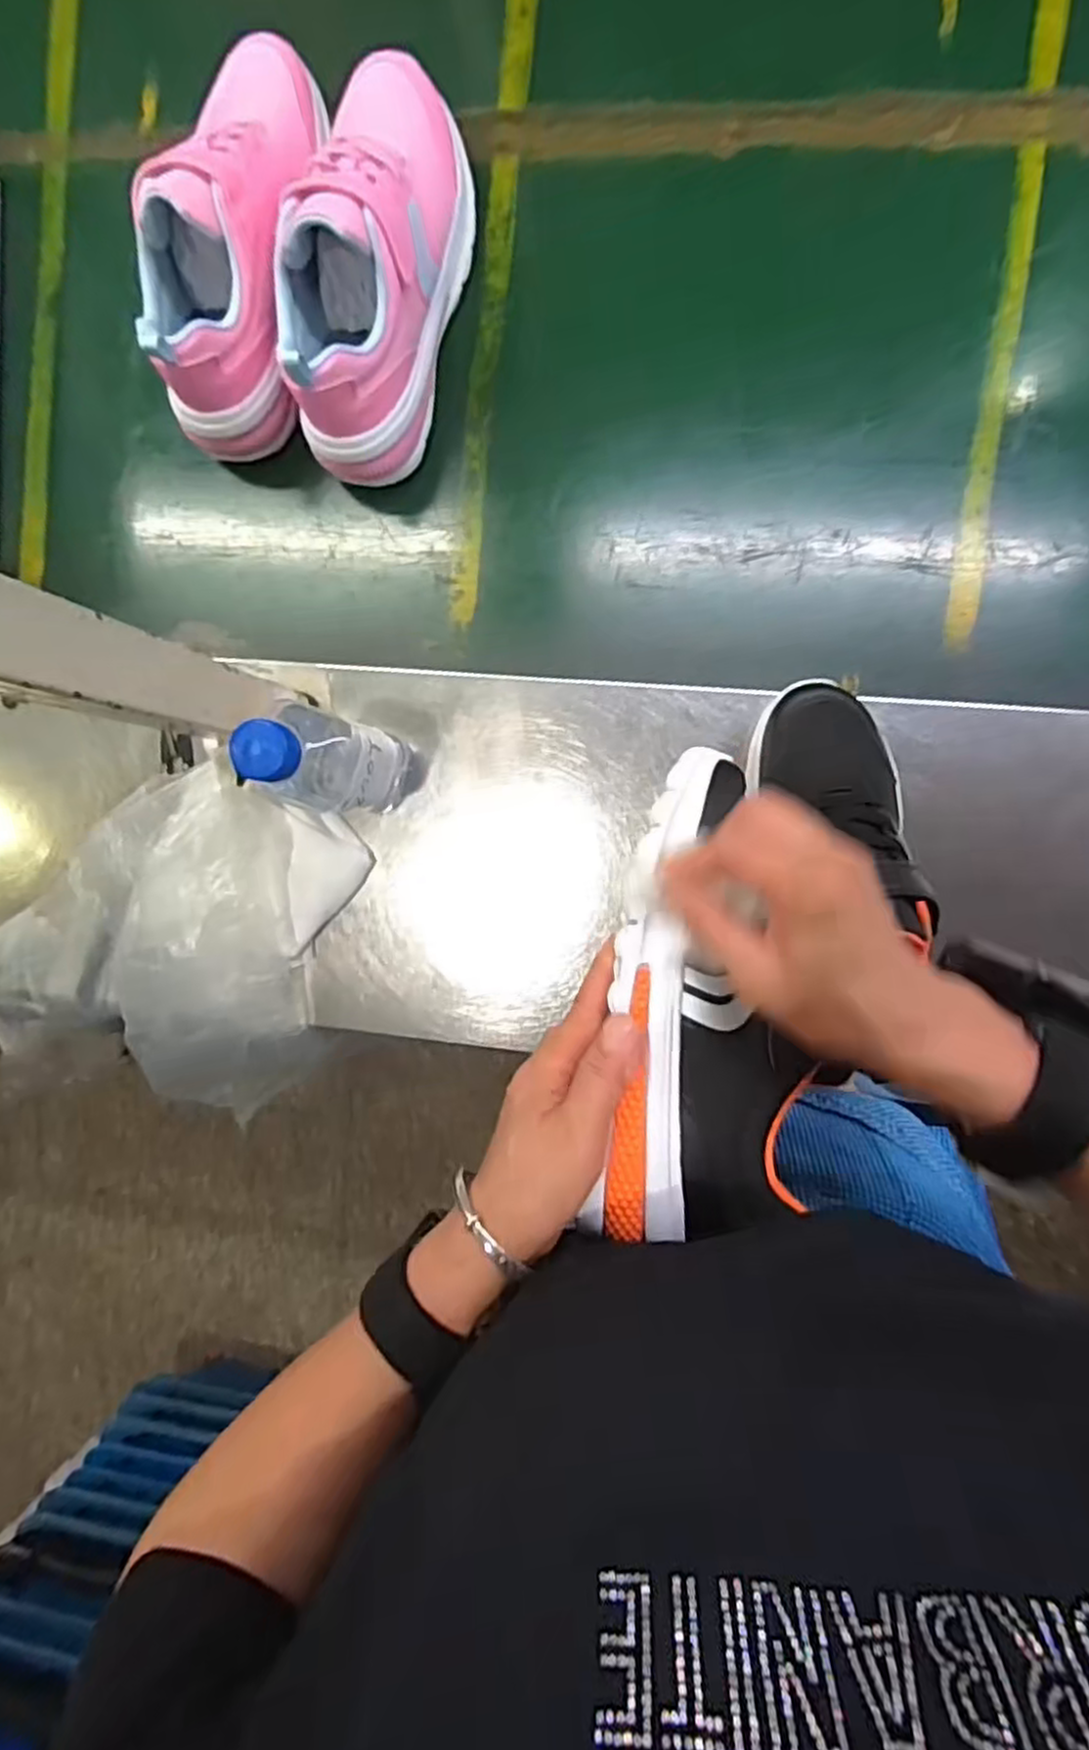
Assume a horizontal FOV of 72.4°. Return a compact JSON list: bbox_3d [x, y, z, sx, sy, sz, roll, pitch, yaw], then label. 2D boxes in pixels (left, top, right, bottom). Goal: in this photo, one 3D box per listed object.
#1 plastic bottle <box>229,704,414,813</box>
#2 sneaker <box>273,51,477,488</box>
[{"bbox_3d":[-0.135,-0.071,0.458,0.064,0.159,0.057,10,95,6],"label":"plastic bottle"},{"bbox_3d":[-0.110,-0.395,0.486,0.079,0.120,0.235,16,96,6],"label":"sneaker"}]

